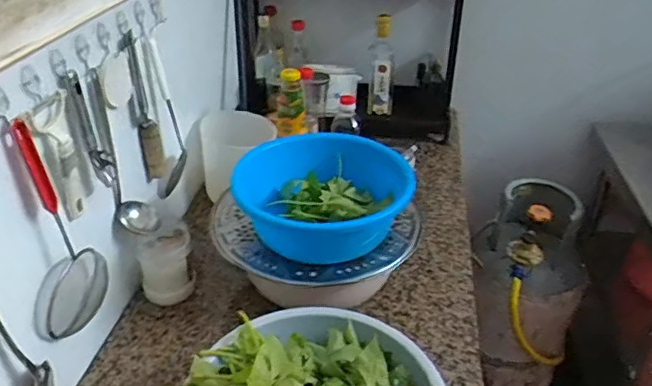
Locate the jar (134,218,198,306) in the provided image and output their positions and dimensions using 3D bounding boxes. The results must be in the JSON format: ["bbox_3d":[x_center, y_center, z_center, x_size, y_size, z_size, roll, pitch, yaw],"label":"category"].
[{"bbox_3d":[-0.262,0.116,0.927,0.082,0.126,0.068,-7,34,-13],"label":"jar"}]

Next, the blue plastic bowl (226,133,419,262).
[{"bbox_3d":[0.005,0.008,0.857,0.230,0.102,0.217,8,34,10],"label":"blue plastic bowl"}]

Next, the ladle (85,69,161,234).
[{"bbox_3d":[-0.300,-0.059,0.838,0.059,0.253,0.063,-10,35,-17],"label":"ladle"}]

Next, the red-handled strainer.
[{"bbox_3d":[-0.334,0.049,0.704,0.034,0.301,0.111,2,33,2],"label":"red-handled strainer"}]

